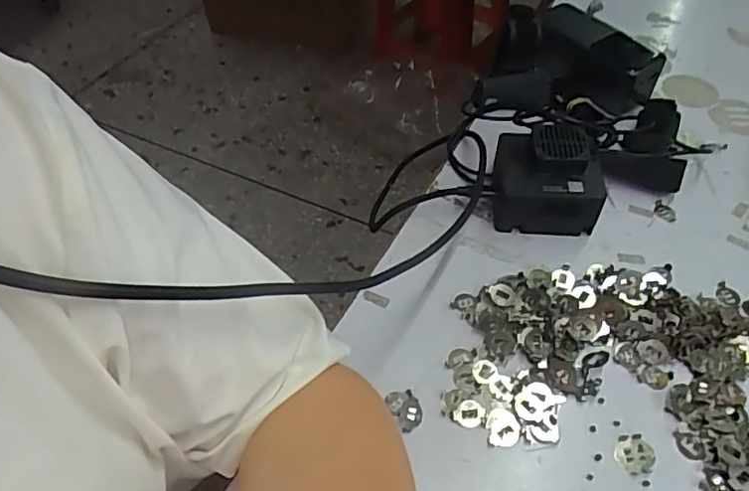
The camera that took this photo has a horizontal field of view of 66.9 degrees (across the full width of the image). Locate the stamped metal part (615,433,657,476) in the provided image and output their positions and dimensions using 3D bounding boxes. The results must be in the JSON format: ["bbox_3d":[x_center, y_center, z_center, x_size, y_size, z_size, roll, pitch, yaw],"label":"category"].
[{"bbox_3d":[0.155,0.124,0.338,0.022,0.004,0.023,29,56,23],"label":"stamped metal part"}]

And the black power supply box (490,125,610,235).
[{"bbox_3d":[0.133,-0.055,0.445,0.074,0.059,0.071,3,50,4],"label":"black power supply box"}]

